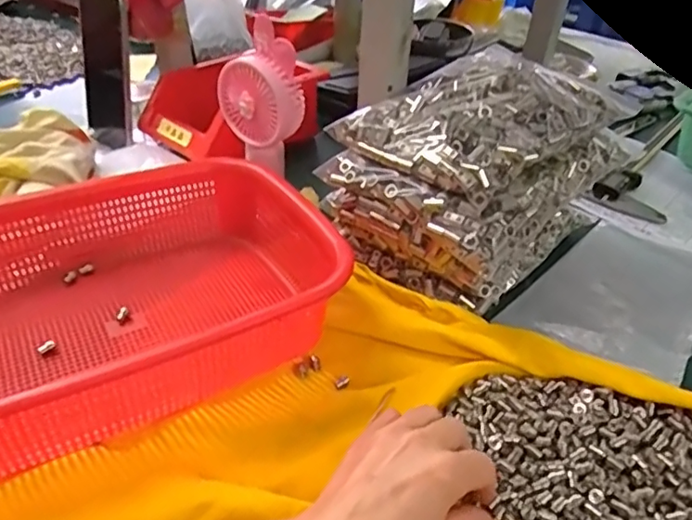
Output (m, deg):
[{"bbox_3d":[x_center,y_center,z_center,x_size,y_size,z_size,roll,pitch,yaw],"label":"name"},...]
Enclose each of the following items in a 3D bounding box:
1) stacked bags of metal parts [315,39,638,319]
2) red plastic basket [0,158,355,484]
[{"bbox_3d":[0.111,-0.072,0.475,0.160,0.141,0.219,32,44,32],"label":"stacked bags of metal parts"},{"bbox_3d":[-0.155,0.030,0.391,0.295,0.090,0.209,-18,42,-28],"label":"red plastic basket"}]

